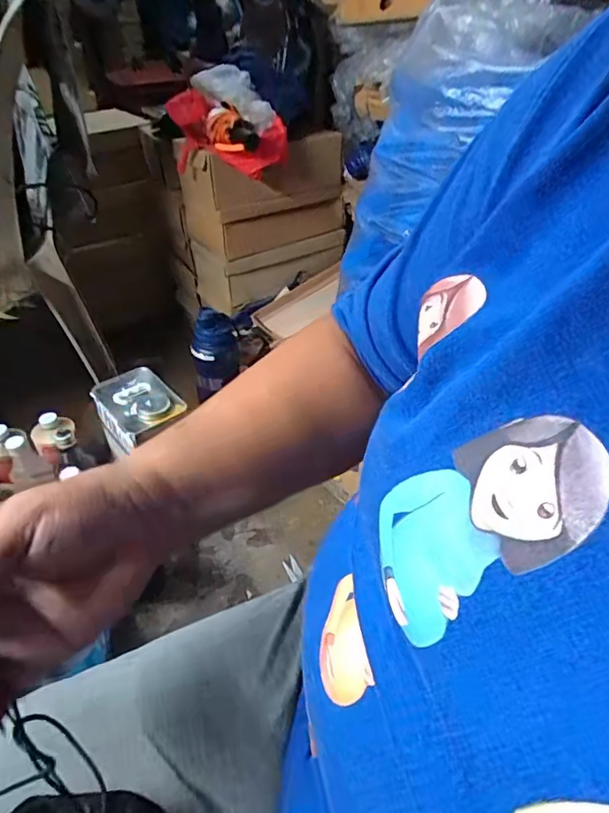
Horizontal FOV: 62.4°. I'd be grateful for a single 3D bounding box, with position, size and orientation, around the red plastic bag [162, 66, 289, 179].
[{"bbox_3d":[-0.146,-0.545,0.967,0.219,0.145,0.179,-5,41,-8],"label":"red plastic bag"}]

